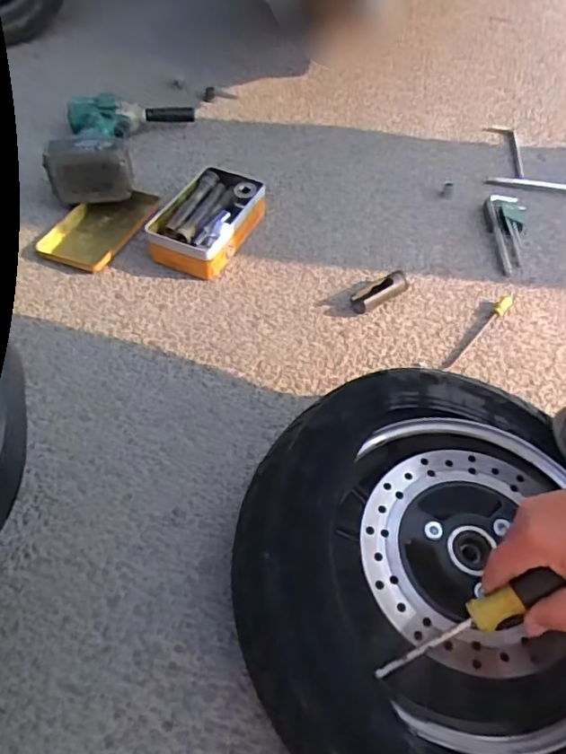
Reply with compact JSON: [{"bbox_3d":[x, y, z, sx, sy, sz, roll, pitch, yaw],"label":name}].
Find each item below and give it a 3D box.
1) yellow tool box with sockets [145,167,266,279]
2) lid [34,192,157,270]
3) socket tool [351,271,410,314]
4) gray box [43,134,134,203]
[{"bbox_3d":[-0.100,-0.217,0.760,0.113,0.047,0.174,23,56,14],"label":"yellow tool box with sockets"},{"bbox_3d":[-0.256,-0.217,0.777,0.104,0.020,0.169,25,55,14],"label":"lid"},{"bbox_3d":[0.124,-0.107,0.706,0.078,0.030,0.029,-24,58,-21],"label":"socket tool"},{"bbox_3d":[-0.270,-0.287,0.782,0.114,0.091,0.055,-9,55,-9],"label":"gray box"}]

